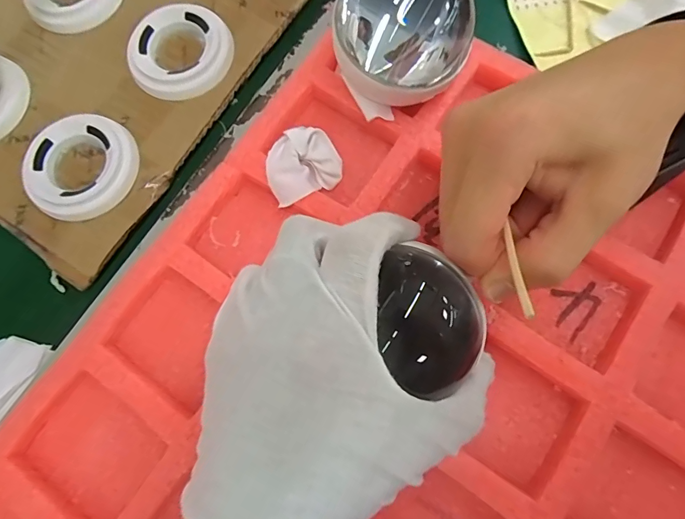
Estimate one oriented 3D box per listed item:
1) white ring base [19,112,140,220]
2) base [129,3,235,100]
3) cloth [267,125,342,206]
[{"bbox_3d":[-0.168,-0.060,0.266,0.065,0.009,0.069,0,76,2],"label":"white ring base"},{"bbox_3d":[-0.111,-0.143,0.286,0.068,0.016,0.068,7,76,3],"label":"base"},{"bbox_3d":[-0.023,-0.057,0.242,0.044,0.008,0.038,-24,100,-15],"label":"cloth"}]

